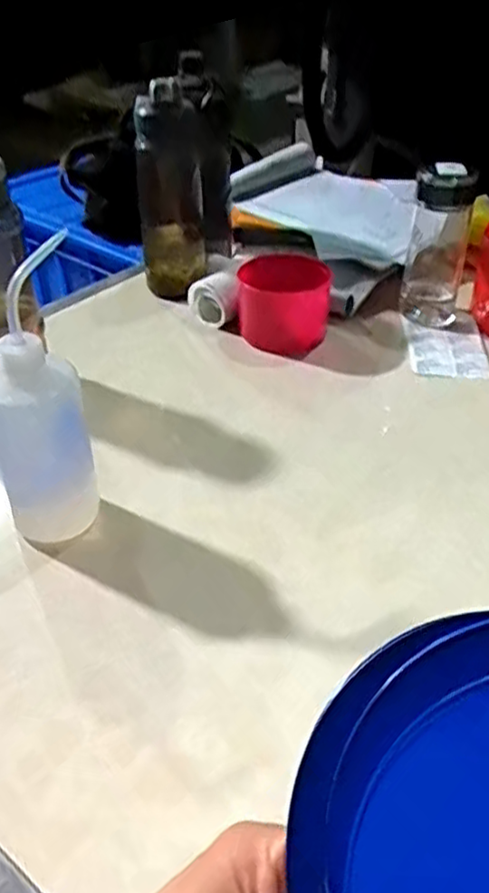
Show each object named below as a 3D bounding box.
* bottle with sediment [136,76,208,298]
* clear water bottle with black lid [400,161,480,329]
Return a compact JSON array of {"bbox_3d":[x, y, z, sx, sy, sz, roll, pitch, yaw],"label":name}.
[{"bbox_3d":[-0.073,-0.303,0.838,0.104,0.230,0.110,0,38,2],"label":"bottle with sediment"},{"bbox_3d":[0.225,-0.239,0.802,0.065,0.166,0.057,13,40,17],"label":"clear water bottle with black lid"}]

